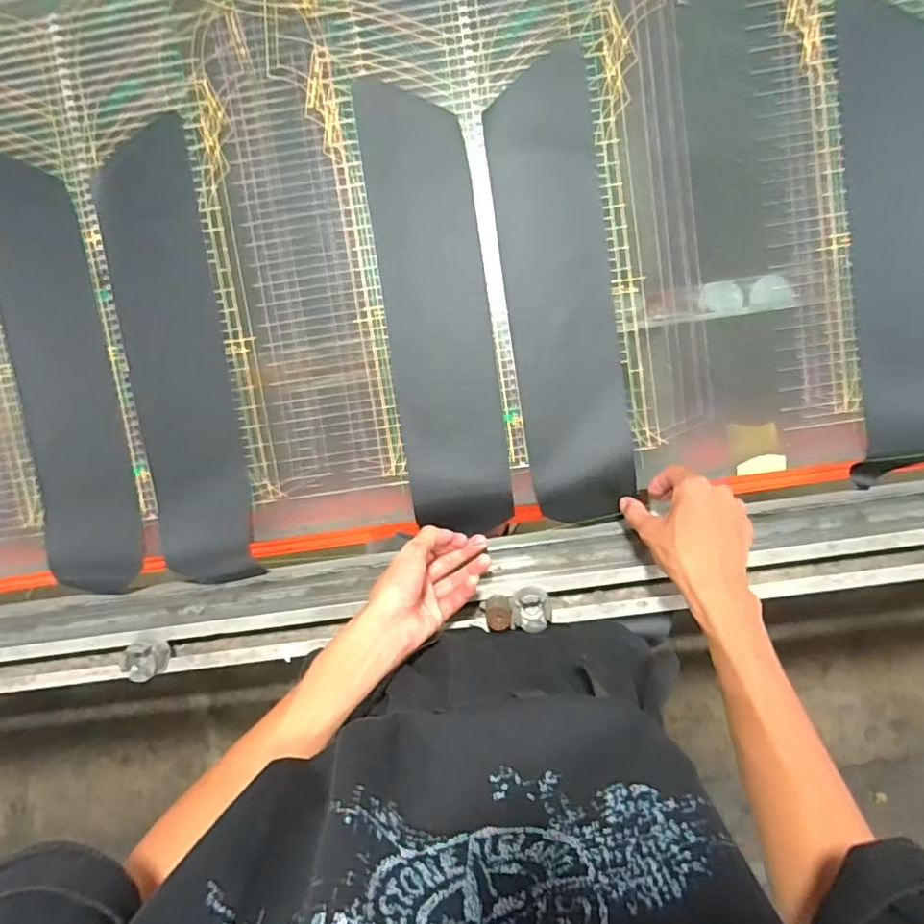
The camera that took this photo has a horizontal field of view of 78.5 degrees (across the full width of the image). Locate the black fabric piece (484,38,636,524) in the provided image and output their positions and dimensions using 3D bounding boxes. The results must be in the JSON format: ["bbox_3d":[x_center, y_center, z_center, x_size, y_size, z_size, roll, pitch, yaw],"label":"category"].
[{"bbox_3d":[0.097,-0.160,0.561,0.100,0.007,0.437,-8,95,3],"label":"black fabric piece"}]

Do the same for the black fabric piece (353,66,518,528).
[{"bbox_3d":[-0.024,-0.147,0.569,0.106,0.008,0.433,-8,95,3],"label":"black fabric piece"}]

